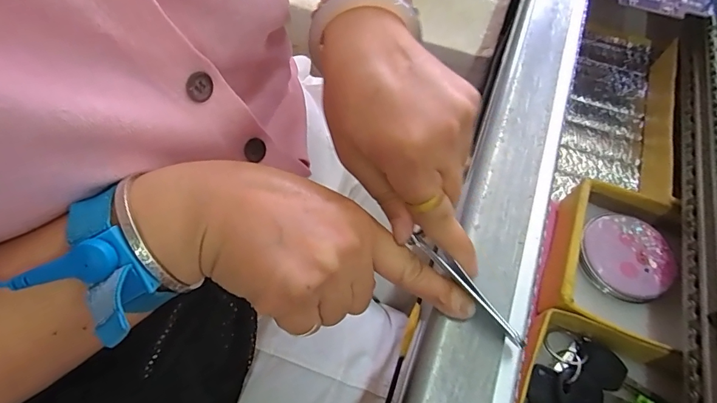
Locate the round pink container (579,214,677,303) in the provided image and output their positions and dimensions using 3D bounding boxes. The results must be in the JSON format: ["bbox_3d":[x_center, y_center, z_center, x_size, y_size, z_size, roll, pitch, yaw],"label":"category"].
[{"bbox_3d":[0.202,0.041,0.323,0.066,0.012,0.064,1,59,-2],"label":"round pink container"}]

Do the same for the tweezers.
[{"bbox_3d":[0.054,0.044,0.212,0.006,0.013,0.073,-38,74,-22],"label":"tweezers"}]

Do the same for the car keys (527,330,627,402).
[{"bbox_3d":[0.145,0.115,0.279,0.051,0.017,0.058,28,62,13],"label":"car keys"}]

